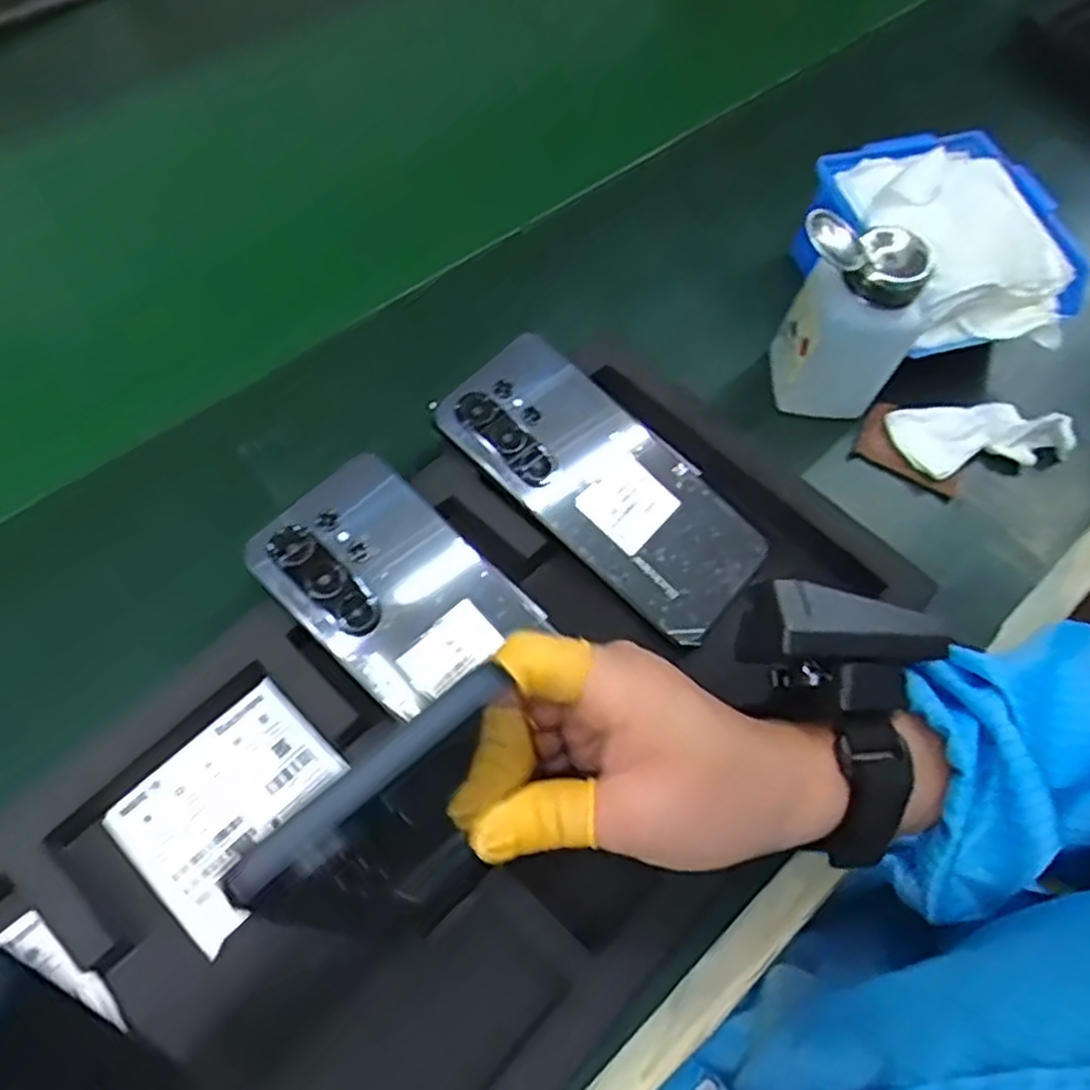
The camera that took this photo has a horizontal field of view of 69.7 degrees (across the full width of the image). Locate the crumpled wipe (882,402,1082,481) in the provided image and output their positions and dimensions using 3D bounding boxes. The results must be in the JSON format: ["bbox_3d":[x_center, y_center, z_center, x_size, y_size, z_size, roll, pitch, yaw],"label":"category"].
[{"bbox_3d":[0.252,-0.064,0.449,0.099,0.024,0.042,-10,63,-10],"label":"crumpled wipe"}]

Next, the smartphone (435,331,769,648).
[{"bbox_3d":[0.030,-0.031,0.387,0.166,0.008,0.077,42,66,3],"label":"smartphone"}]

